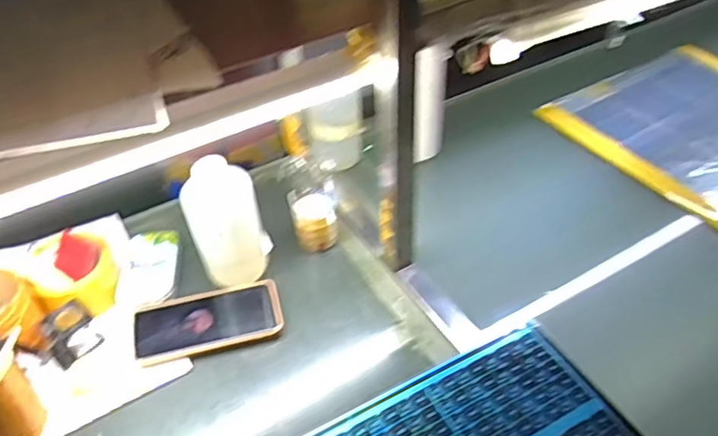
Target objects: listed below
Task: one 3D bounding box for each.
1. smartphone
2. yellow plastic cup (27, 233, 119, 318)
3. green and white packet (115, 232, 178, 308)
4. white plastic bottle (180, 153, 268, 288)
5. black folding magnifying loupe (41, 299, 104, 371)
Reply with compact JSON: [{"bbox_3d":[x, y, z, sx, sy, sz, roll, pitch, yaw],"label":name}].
[{"bbox_3d":[-0.170,0.118,0.693,0.161,0.015,0.084,-13,44,-10],"label":"smartphone"},{"bbox_3d":[-0.332,0.065,0.711,0.091,0.050,0.109,-23,46,-19],"label":"yellow plastic cup"},{"bbox_3d":[-0.256,0.061,0.745,0.067,0.017,0.119,-8,43,-4],"label":"green and white packet"},{"bbox_3d":[-0.150,0.009,0.692,0.080,0.171,0.060,-16,44,-13],"label":"white plastic bottle"},{"bbox_3d":[-0.319,0.126,0.663,0.058,0.047,0.047,-32,50,-27],"label":"black folding magnifying loupe"}]

